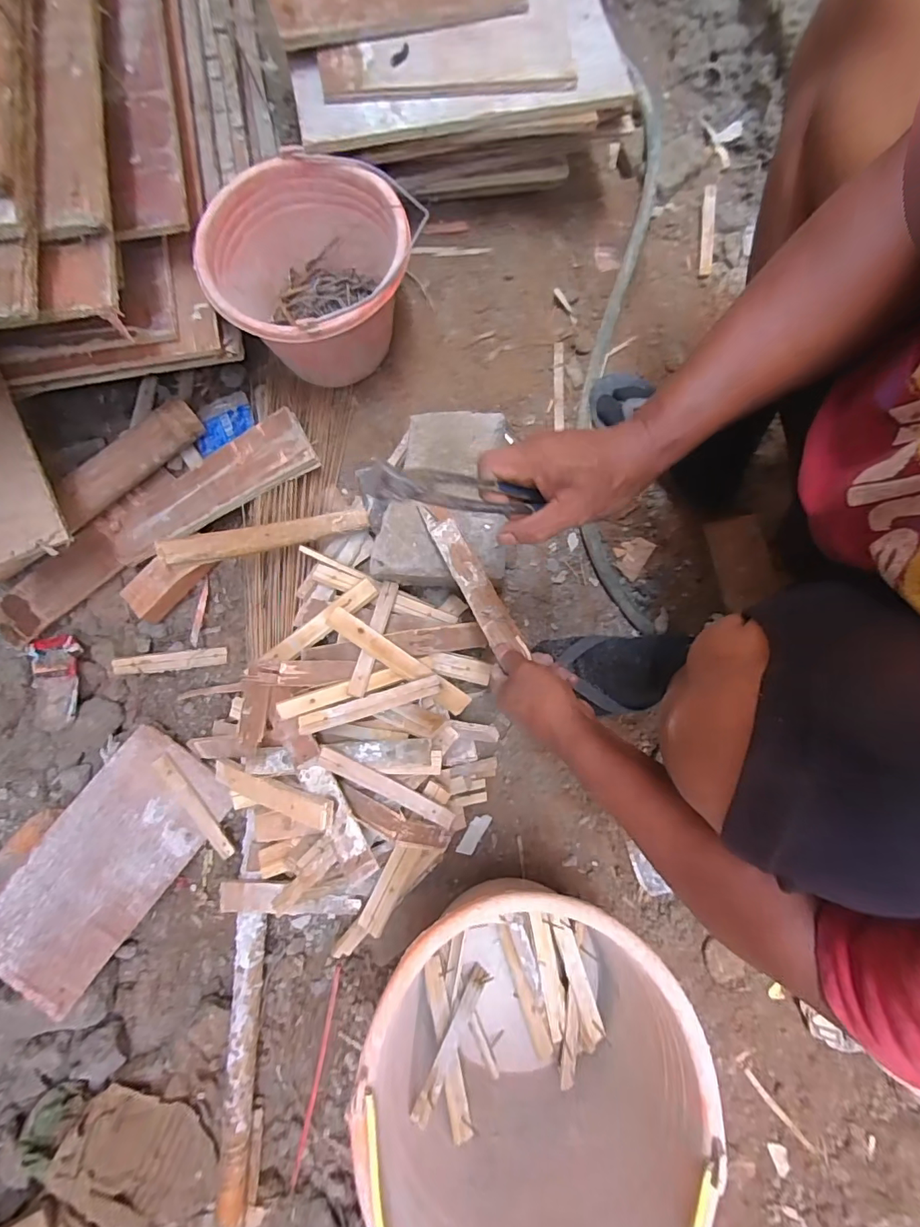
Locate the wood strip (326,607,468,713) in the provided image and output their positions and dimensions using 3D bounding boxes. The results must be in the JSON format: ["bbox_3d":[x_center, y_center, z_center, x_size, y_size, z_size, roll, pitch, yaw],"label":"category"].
[{"bbox_3d":[-0.073,0.057,0.589,0.194,0.010,0.028,36,82,-5],"label":"wood strip"}]

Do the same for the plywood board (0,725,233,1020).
[{"bbox_3d":[-0.450,0.313,0.613,0.158,0.019,0.301,38,72,-1],"label":"plywood board"}]

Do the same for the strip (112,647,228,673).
[{"bbox_3d":[-0.404,0.066,0.684,0.157,0.010,0.026,-7,84,2],"label":"strip"}]

